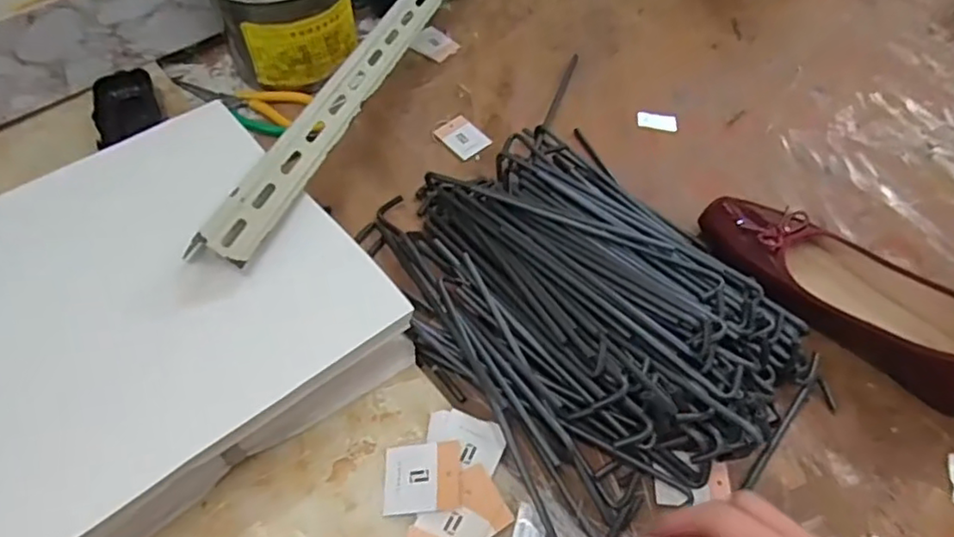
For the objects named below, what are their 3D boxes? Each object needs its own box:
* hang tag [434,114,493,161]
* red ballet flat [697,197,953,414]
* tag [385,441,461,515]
[{"bbox_3d":[-0.015,-0.133,0.623,0.039,0.006,0.048,-35,64,-22],"label":"hang tag"},{"bbox_3d":[0.299,0.013,0.492,0.246,0.066,0.100,34,62,19],"label":"red ballet flat"},{"bbox_3d":[-0.036,0.137,0.405,0.051,0.004,0.043,-7,55,5],"label":"tag"}]

